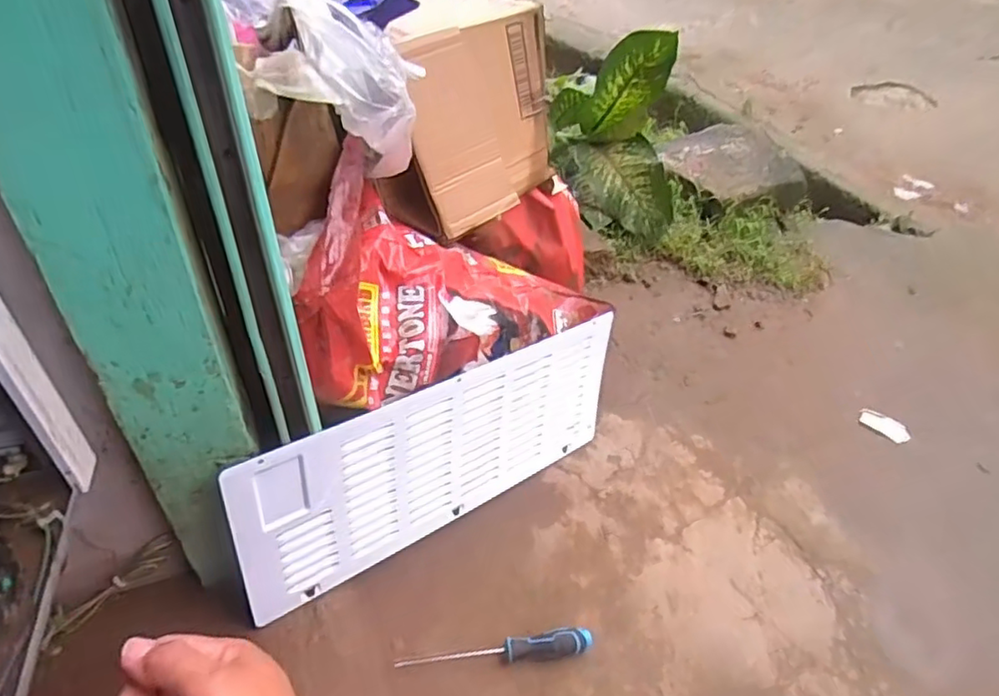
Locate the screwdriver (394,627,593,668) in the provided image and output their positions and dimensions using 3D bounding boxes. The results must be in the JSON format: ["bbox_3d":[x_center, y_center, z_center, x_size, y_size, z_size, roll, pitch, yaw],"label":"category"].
[{"bbox_3d":[-0.003,0.389,0.786,0.246,0.037,0.028,-5,41,-7],"label":"screwdriver"}]

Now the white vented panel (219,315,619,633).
[{"bbox_3d":[-0.063,0.145,0.869,0.597,0.250,0.013,-22,39,-34],"label":"white vented panel"}]

